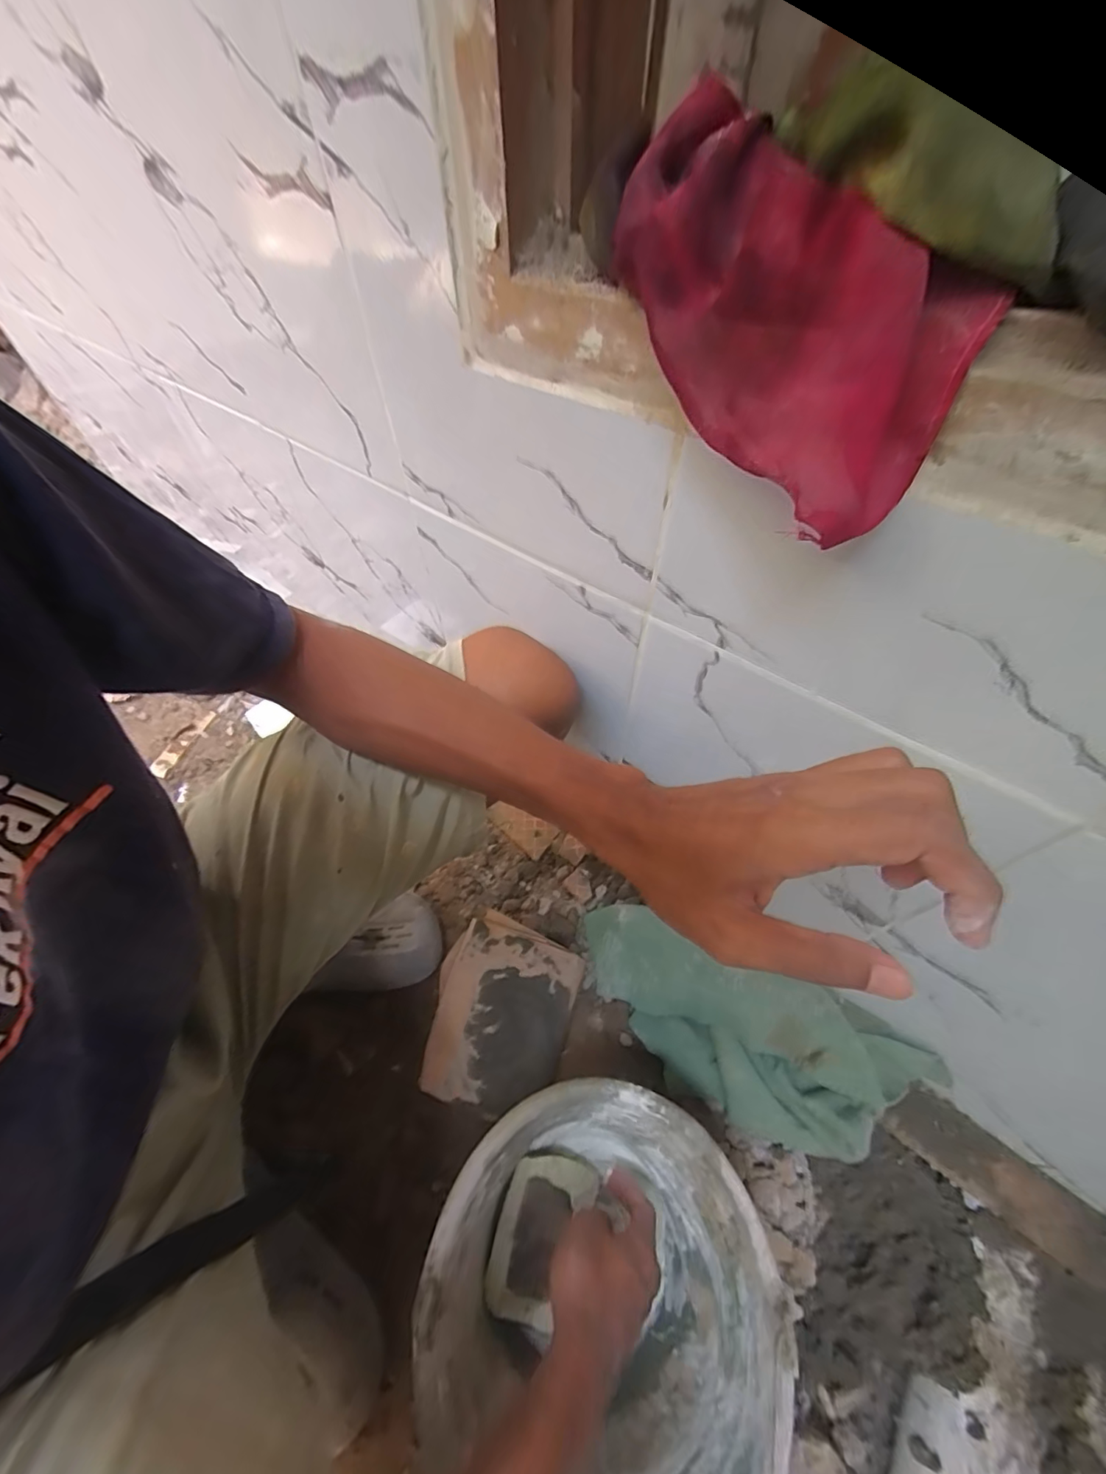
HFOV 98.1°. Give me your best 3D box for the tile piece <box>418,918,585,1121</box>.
[{"bbox_3d":[-0.056,0.310,0.532,0.141,0.018,0.168,19,63,4],"label":"tile piece"}]

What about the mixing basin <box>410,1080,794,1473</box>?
[{"bbox_3d":[0.042,0.428,0.381,0.232,0.159,0.245,-1,54,1],"label":"mixing basin"}]

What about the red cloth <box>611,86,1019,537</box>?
[{"bbox_3d":[0.095,-0.173,0.198,0.072,0.069,0.179,-27,80,-17],"label":"red cloth"}]

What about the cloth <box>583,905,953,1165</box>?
[{"bbox_3d":[0.180,0.297,0.495,0.329,0.085,0.133,22,57,16],"label":"cloth"}]

